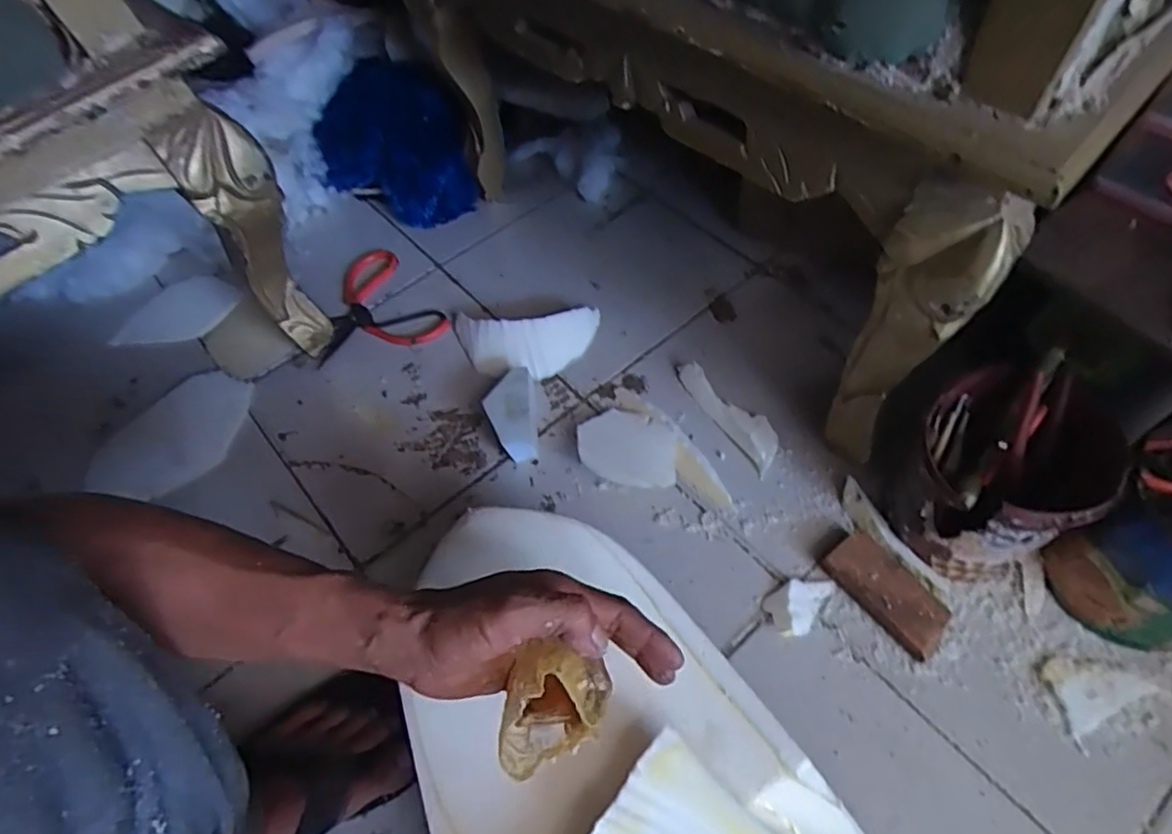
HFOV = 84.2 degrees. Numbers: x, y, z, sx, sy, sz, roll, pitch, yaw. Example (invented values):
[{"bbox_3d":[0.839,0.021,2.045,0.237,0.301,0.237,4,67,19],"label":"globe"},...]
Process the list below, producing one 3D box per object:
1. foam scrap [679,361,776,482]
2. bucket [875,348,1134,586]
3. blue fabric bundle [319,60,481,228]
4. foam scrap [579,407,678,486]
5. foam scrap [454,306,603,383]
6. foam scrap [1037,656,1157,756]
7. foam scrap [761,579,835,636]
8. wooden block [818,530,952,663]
[{"bbox_3d":[0.159,-0.006,0.709,0.045,0.020,0.151,-29,60,-13],"label":"foam scrap"},{"bbox_3d":[0.349,0.050,0.571,0.153,0.166,0.143,-2,58,3],"label":"bucket"},{"bbox_3d":[-0.260,-0.357,0.885,0.169,0.157,0.155,39,68,24],"label":"blue fabric bundle"},{"bbox_3d":[0.043,0.033,0.686,0.100,0.033,0.093,-2,58,3],"label":"foam scrap"},{"bbox_3d":[-0.075,-0.092,0.769,0.178,0.040,0.095,-2,58,3],"label":"foam scrap"},{"bbox_3d":[0.424,0.229,0.547,0.085,0.005,0.061,-30,61,-13],"label":"foam scrap"},{"bbox_3d":[0.200,0.171,0.595,0.069,0.014,0.045,-20,59,-8],"label":"foam scrap"},{"bbox_3d":[0.274,0.159,0.590,0.052,0.027,0.114,-34,62,-16],"label":"wooden block"}]

